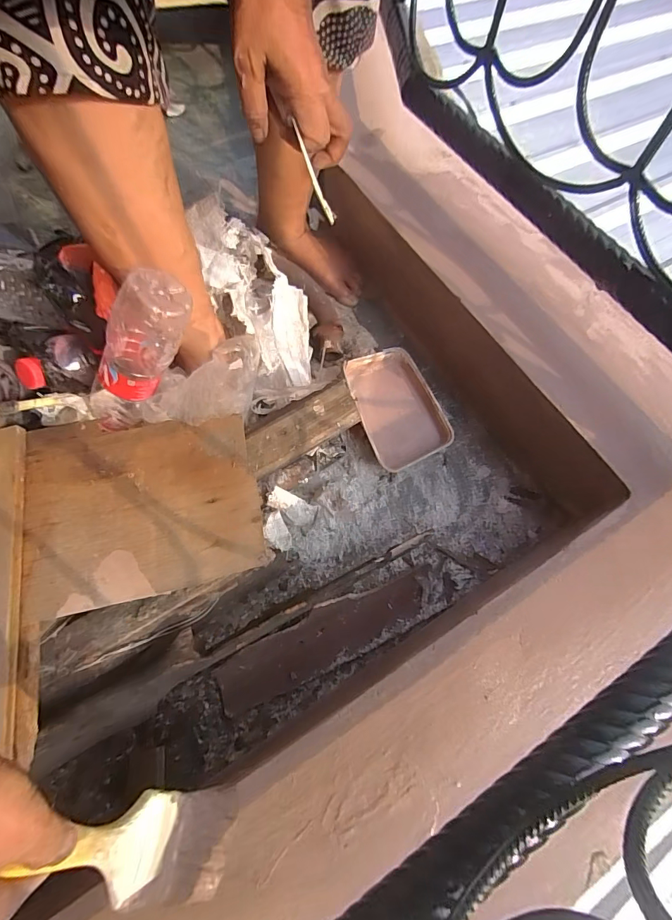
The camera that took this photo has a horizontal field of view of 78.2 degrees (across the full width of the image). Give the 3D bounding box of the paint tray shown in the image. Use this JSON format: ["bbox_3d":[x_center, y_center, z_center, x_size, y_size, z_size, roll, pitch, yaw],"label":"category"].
[{"bbox_3d":[0.086,-0.075,0.593,0.111,0.050,0.171,-20,70,-8],"label":"paint tray"}]

